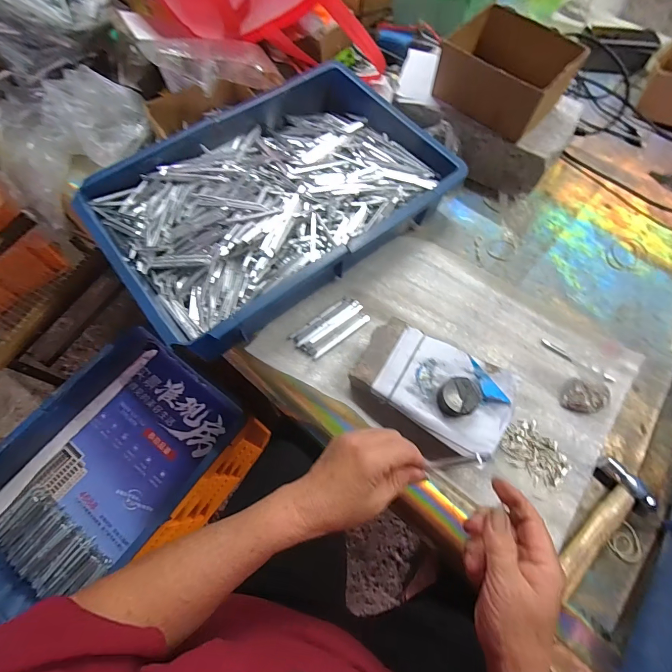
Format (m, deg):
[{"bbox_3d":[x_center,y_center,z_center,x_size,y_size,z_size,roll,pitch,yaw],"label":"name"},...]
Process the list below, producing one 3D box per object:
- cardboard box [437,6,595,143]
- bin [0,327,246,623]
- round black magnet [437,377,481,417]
[{"bbox_3d":[0.225,-0.354,0.482,0.162,0.080,0.101,37,71,14],"label":"cardboard box"},{"bbox_3d":[-0.397,0.230,0.615,0.281,0.090,0.429,32,70,12],"label":"bin"},{"bbox_3d":[0.126,0.063,0.371,0.040,0.020,0.036,-34,71,-14],"label":"round black magnet"}]

